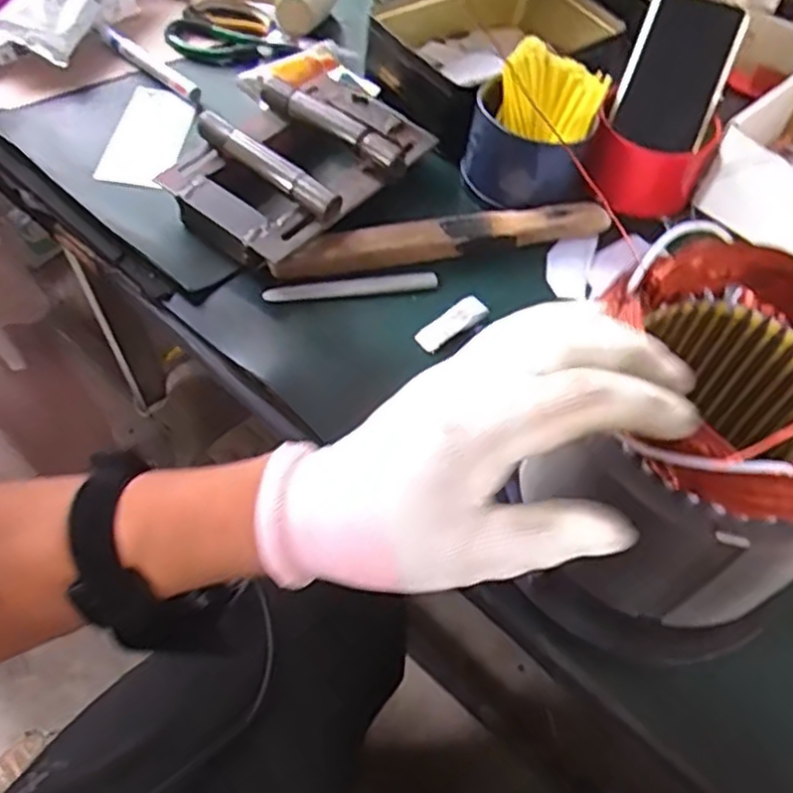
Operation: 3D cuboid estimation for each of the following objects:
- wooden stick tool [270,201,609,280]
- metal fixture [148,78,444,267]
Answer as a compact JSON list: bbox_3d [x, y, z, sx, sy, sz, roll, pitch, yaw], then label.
[{"bbox_3d":[0.040,-0.126,0.572,0.273,0.024,0.030,-14,59,-13],"label":"wooden stick tool"},{"bbox_3d":[-0.077,-0.193,0.585,0.147,0.049,0.201,39,63,20],"label":"metal fixture"}]

